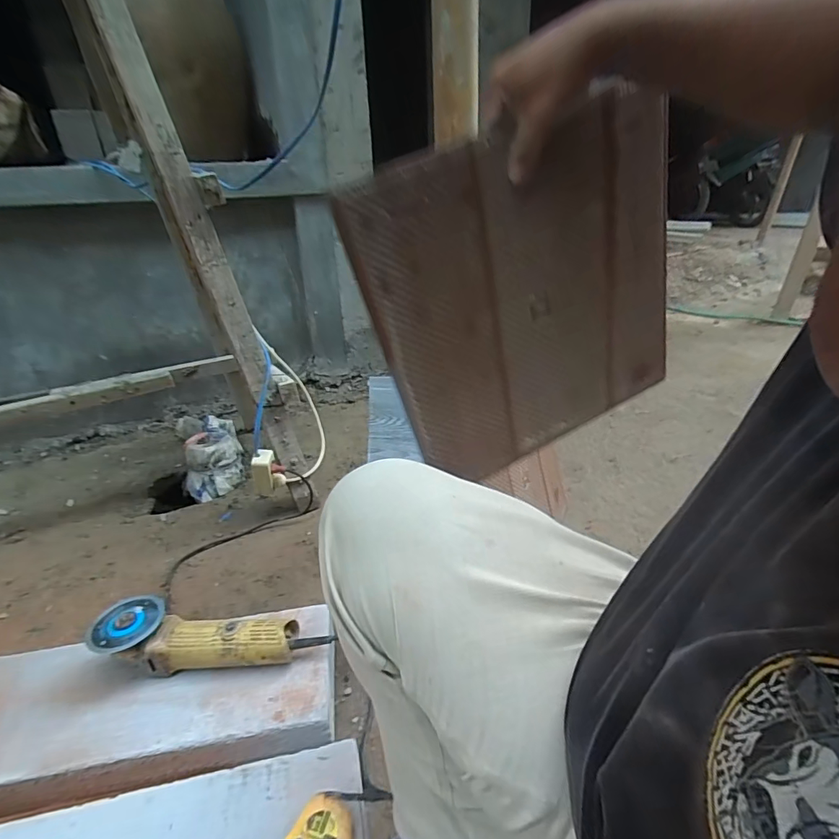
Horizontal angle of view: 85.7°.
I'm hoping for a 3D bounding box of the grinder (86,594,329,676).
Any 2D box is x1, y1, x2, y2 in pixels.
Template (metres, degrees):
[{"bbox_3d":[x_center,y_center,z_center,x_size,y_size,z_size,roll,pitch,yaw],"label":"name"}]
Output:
[{"bbox_3d":[-0.307,0.323,0.677,0.326,0.089,0.095,-4,26,-3],"label":"grinder"}]

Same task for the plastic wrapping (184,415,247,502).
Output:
[{"bbox_3d":[-0.605,0.103,1.317,0.159,0.109,0.245,-13,28,-20],"label":"plastic wrapping"}]

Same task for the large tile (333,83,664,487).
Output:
[{"bbox_3d":[0.143,-0.135,0.543,0.388,0.377,0.011,-26,33,-11],"label":"large tile"}]

